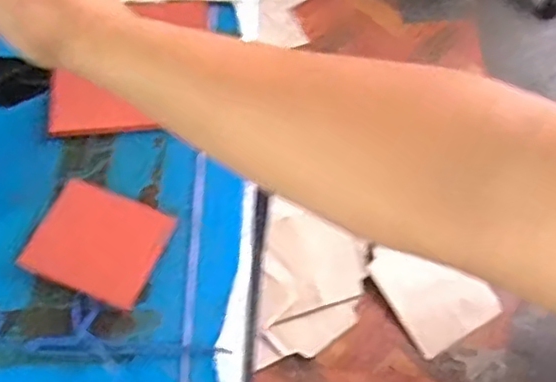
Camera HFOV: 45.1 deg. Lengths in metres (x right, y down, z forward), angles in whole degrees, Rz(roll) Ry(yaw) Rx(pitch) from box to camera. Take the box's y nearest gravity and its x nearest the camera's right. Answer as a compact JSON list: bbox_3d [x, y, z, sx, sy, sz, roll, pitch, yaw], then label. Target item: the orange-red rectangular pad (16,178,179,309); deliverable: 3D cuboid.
[{"bbox_3d":[-0.135,0.037,0.507,0.092,0.010,0.079,20,61,10],"label":"orange-red rectangular pad"}]

